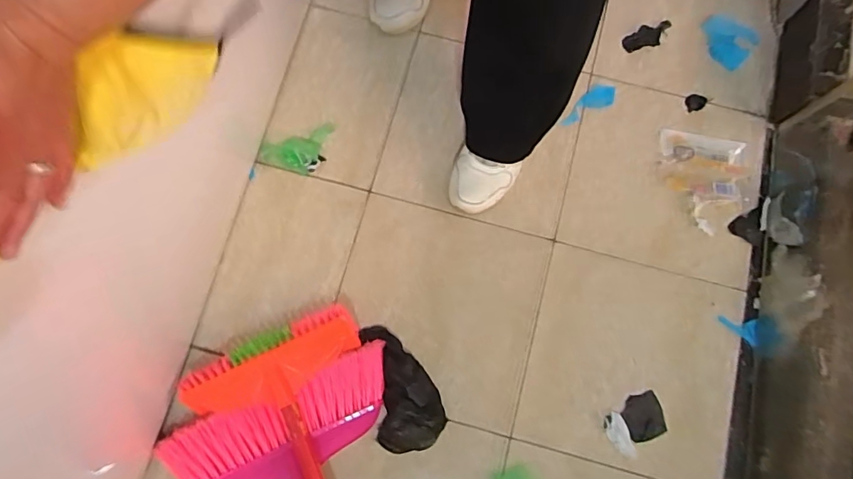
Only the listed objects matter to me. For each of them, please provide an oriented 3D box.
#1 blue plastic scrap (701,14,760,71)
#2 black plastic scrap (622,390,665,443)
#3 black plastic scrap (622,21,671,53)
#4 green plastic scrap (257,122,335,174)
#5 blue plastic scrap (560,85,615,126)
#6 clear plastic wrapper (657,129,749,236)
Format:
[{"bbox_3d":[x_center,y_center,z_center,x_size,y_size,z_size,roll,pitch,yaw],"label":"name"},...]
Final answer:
[{"bbox_3d":[0.520,-0.351,0.850,0.099,0.039,0.090,43,81,10],"label":"blue plastic scrap"},{"bbox_3d":[0.308,0.252,0.707,0.057,0.007,0.059,-22,78,-4],"label":"black plastic scrap"},{"bbox_3d":[0.377,-0.350,0.852,0.081,0.022,0.041,-13,77,-2],"label":"black plastic scrap"},{"bbox_3d":[-0.201,-0.138,0.799,0.124,0.021,0.068,-23,78,-5],"label":"green plastic scrap"},{"bbox_3d":[0.268,-0.229,0.833,0.103,0.009,0.041,-24,78,-5],"label":"blue plastic scrap"},{"bbox_3d":[0.436,-0.097,0.790,0.131,0.010,0.162,14,77,4],"label":"clear plastic wrapper"}]

